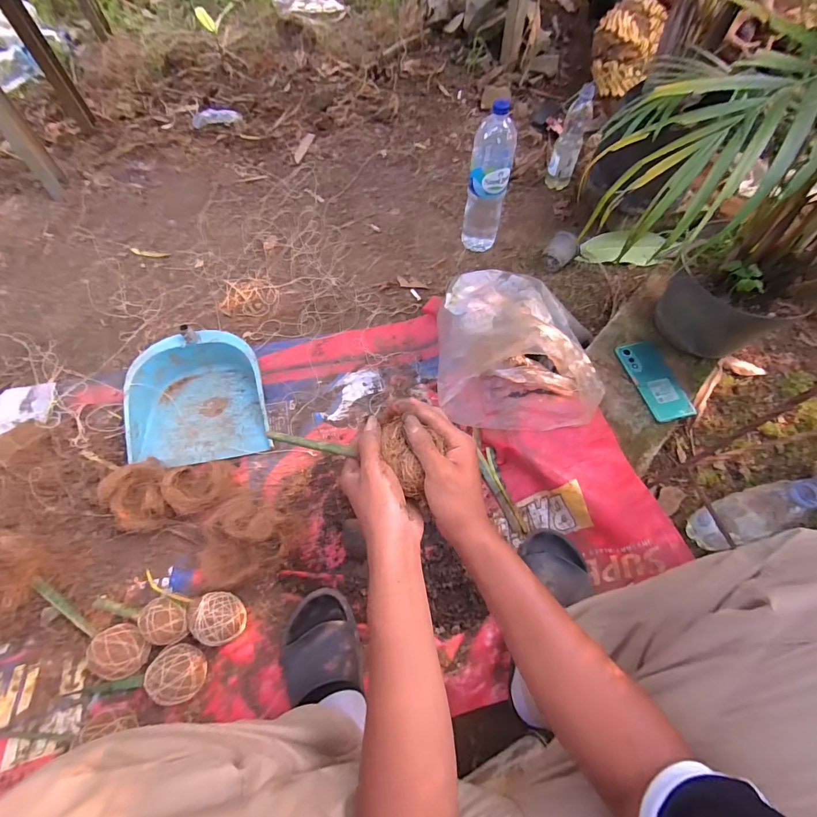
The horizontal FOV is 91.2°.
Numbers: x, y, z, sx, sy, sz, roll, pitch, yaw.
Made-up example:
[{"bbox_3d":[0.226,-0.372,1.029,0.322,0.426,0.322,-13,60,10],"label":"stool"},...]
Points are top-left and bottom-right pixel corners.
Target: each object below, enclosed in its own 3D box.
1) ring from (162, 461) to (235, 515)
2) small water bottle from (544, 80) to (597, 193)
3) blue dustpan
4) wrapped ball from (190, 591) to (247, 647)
[{"bbox_3d":[-0.351,0.128,0.666,0.091,0.047,0.089,0,62,0],"label":"ring"},{"bbox_3d":[0.418,-0.699,1.042,0.067,0.222,0.068,6,64,4],"label":"small water bottle"},{"bbox_3d":[-0.392,-0.017,0.765,0.245,0.110,0.236,-8,64,-3],"label":"blue dustpan"},{"bbox_3d":[-0.276,0.310,0.589,0.064,0.051,0.065,0,62,0],"label":"wrapped ball"}]

